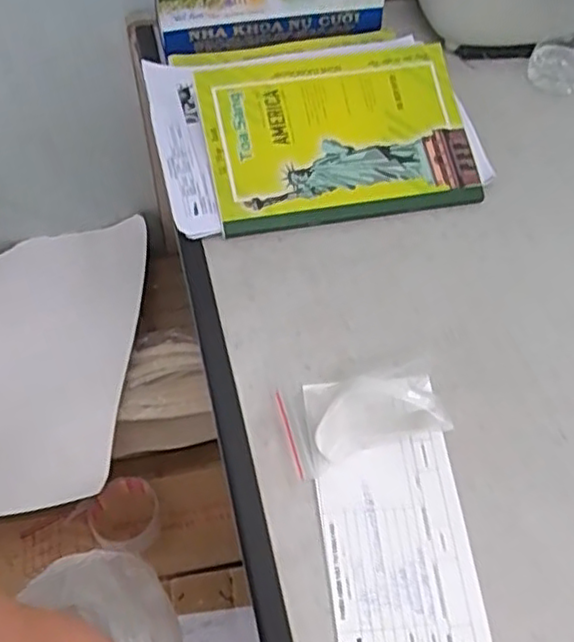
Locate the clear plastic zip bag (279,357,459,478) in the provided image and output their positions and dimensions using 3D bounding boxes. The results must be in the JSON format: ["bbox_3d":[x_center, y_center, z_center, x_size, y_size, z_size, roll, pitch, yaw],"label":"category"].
[{"bbox_3d":[0.054,0.066,0.499,0.107,0.040,0.070,-11,58,-8],"label":"clear plastic zip bag"}]

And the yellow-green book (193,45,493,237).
[{"bbox_3d":[0.048,-0.177,0.644,0.246,0.014,0.176,-9,75,-9],"label":"yellow-green book"}]

